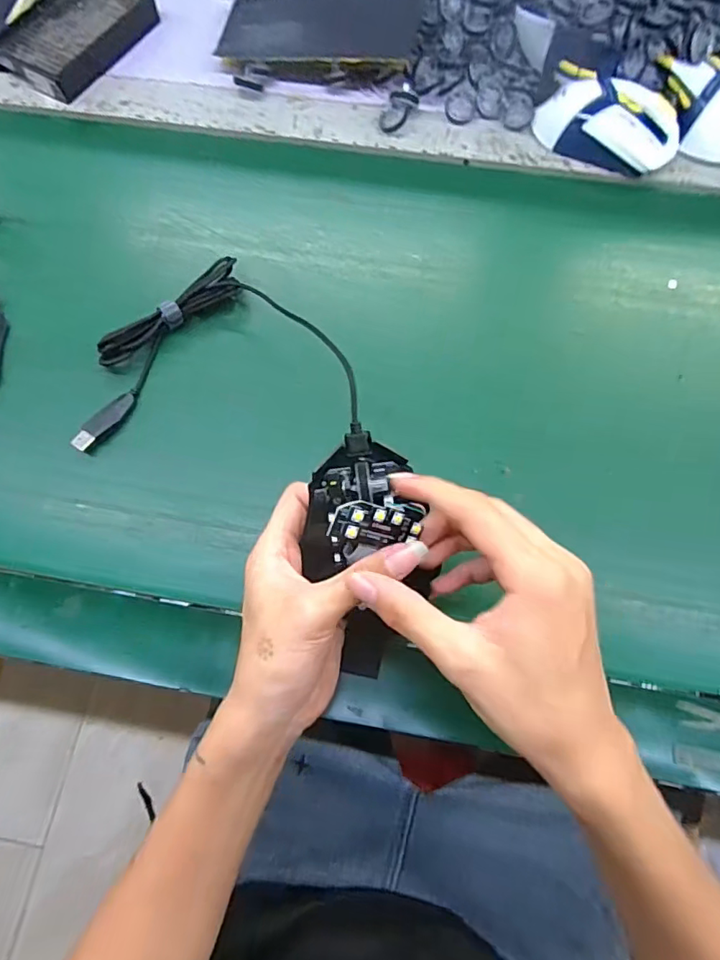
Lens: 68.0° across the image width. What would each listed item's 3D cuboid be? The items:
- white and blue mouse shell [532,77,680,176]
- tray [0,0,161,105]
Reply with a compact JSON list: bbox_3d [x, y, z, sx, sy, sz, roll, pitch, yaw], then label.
[{"bbox_3d":[0.207,-0.299,0.445,0.116,0.038,0.060,23,74,8],"label":"white and blue mouse shell"},{"bbox_3d":[-0.268,-0.423,0.502,0.100,0.021,0.144,31,75,10],"label":"tray"}]

